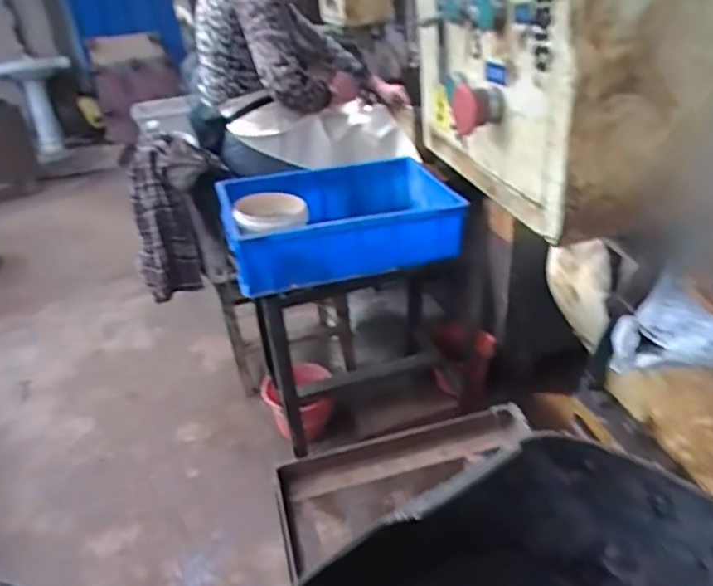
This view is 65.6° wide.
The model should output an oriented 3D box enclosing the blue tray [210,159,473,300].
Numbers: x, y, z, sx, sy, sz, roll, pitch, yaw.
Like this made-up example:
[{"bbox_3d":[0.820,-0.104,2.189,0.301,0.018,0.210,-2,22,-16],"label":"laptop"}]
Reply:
[{"bbox_3d":[-0.037,-0.176,1.311,0.519,0.148,0.343,-11,31,-10],"label":"blue tray"}]

